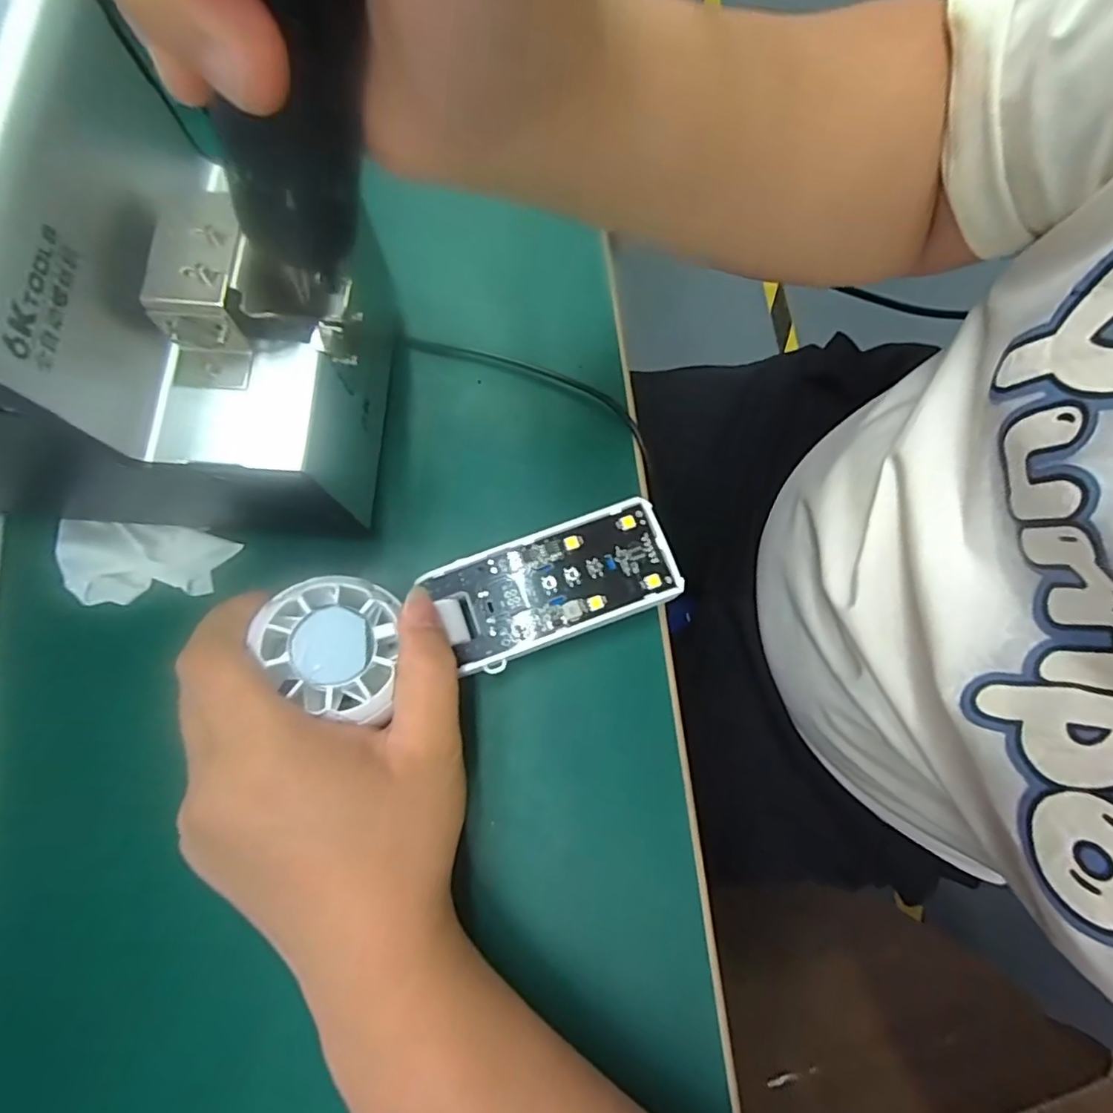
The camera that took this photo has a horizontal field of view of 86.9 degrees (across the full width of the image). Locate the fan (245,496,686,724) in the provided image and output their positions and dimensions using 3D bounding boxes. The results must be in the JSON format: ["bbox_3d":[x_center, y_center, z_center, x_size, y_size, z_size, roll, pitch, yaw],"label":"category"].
[{"bbox_3d":[-0.028,0.018,0.233,0.155,0.028,0.050,-15,77,-21],"label":"fan"}]

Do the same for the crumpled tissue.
[{"bbox_3d":[-0.184,0.003,0.264,0.074,0.014,0.036,2,77,1],"label":"crumpled tissue"}]

